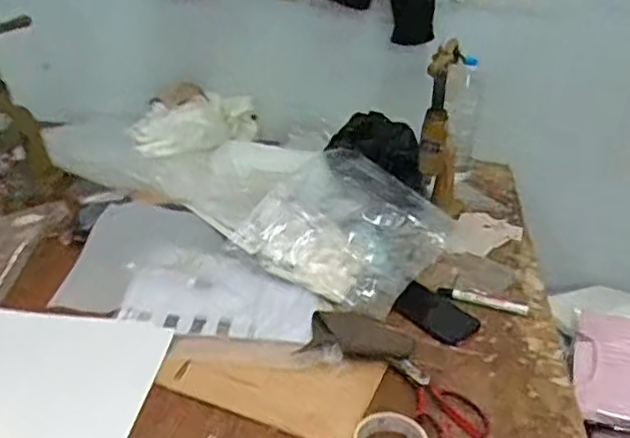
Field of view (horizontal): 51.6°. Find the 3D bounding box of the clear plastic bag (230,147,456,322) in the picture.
[{"bbox_3d":[0.056,0.001,1.127,0.301,0.107,0.289,17,31,24],"label":"clear plastic bag"}]

